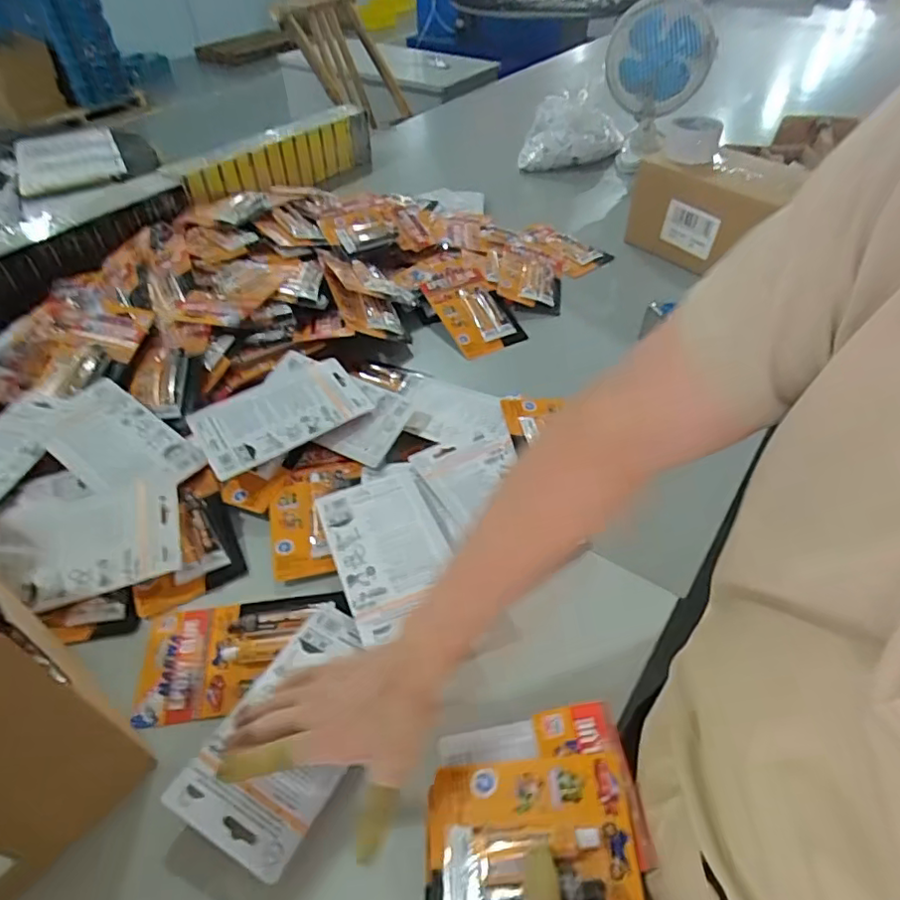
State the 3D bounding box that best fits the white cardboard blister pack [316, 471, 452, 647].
[{"bbox_3d":[-0.062,0.097,0.589,0.108,0.019,0.185,-18,48,-15],"label":"white cardboard blister pack"}]

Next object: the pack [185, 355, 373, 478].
[{"bbox_3d":[-0.203,-0.049,0.696,0.195,0.019,0.107,-26,51,-22],"label":"pack"}]

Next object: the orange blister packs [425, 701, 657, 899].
[{"bbox_3d":[0.056,0.261,0.405,0.149,0.035,0.144,-10,43,9],"label":"orange blister packs"}]

